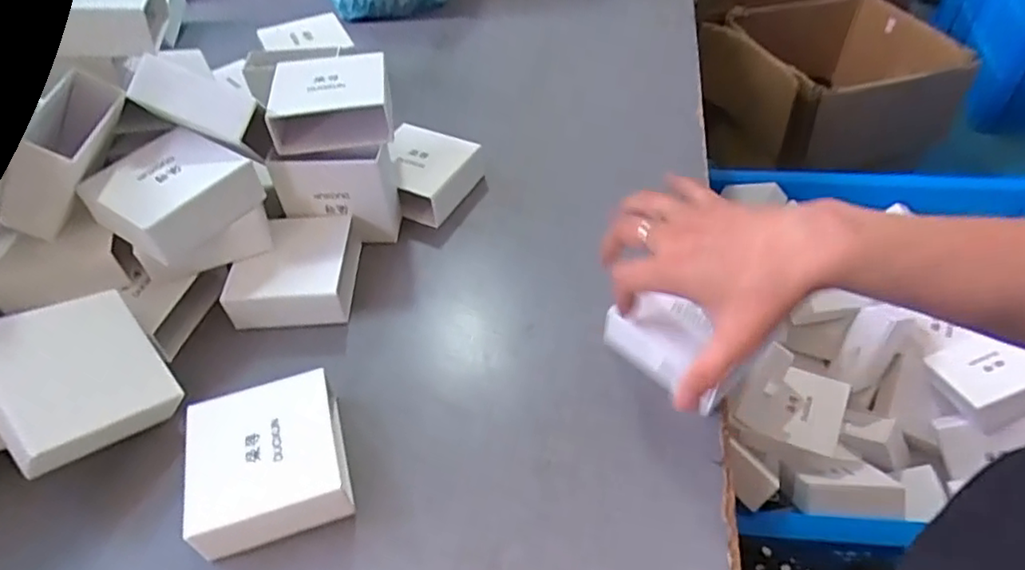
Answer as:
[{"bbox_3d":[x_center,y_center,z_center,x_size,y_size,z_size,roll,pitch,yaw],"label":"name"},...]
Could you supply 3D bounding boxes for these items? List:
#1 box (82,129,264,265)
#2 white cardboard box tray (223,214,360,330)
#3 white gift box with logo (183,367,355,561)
[{"bbox_3d":[-0.254,-0.069,0.476,0.088,0.046,0.097,24,52,24],"label":"box"},{"bbox_3d":[-0.177,-0.014,0.520,0.092,0.038,0.098,-3,46,0],"label":"white cardboard box tray"},{"bbox_3d":[-0.156,0.113,0.402,0.094,0.038,0.099,-15,47,-11],"label":"white gift box with logo"}]

